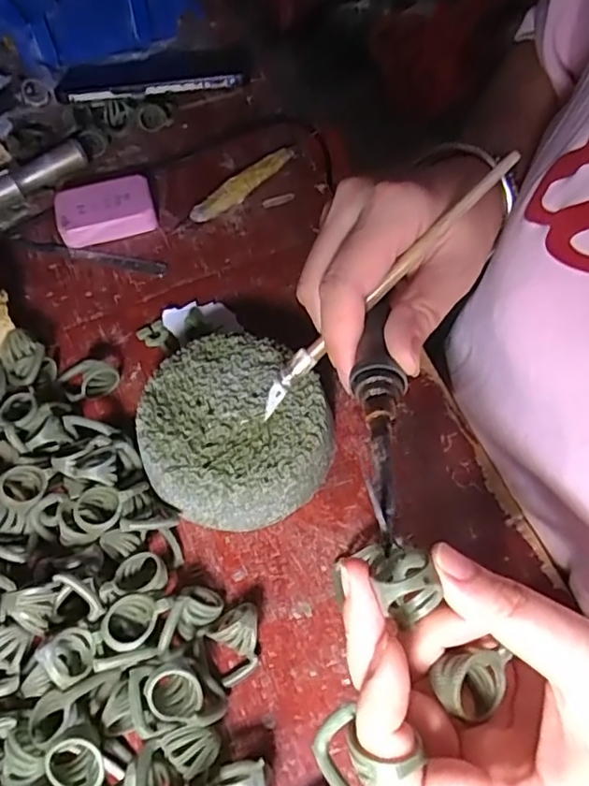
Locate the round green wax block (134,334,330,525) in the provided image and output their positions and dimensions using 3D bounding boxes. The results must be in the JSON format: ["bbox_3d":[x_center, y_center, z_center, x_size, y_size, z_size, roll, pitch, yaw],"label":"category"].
[{"bbox_3d":[-0.032,0.021,0.336,0.101,0.047,0.099,-1,59,1],"label":"round green wax block"}]

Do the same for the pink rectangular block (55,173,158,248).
[{"bbox_3d":[-0.141,-0.136,0.442,0.069,0.024,0.037,-18,60,-9],"label":"pink rectangular block"}]

